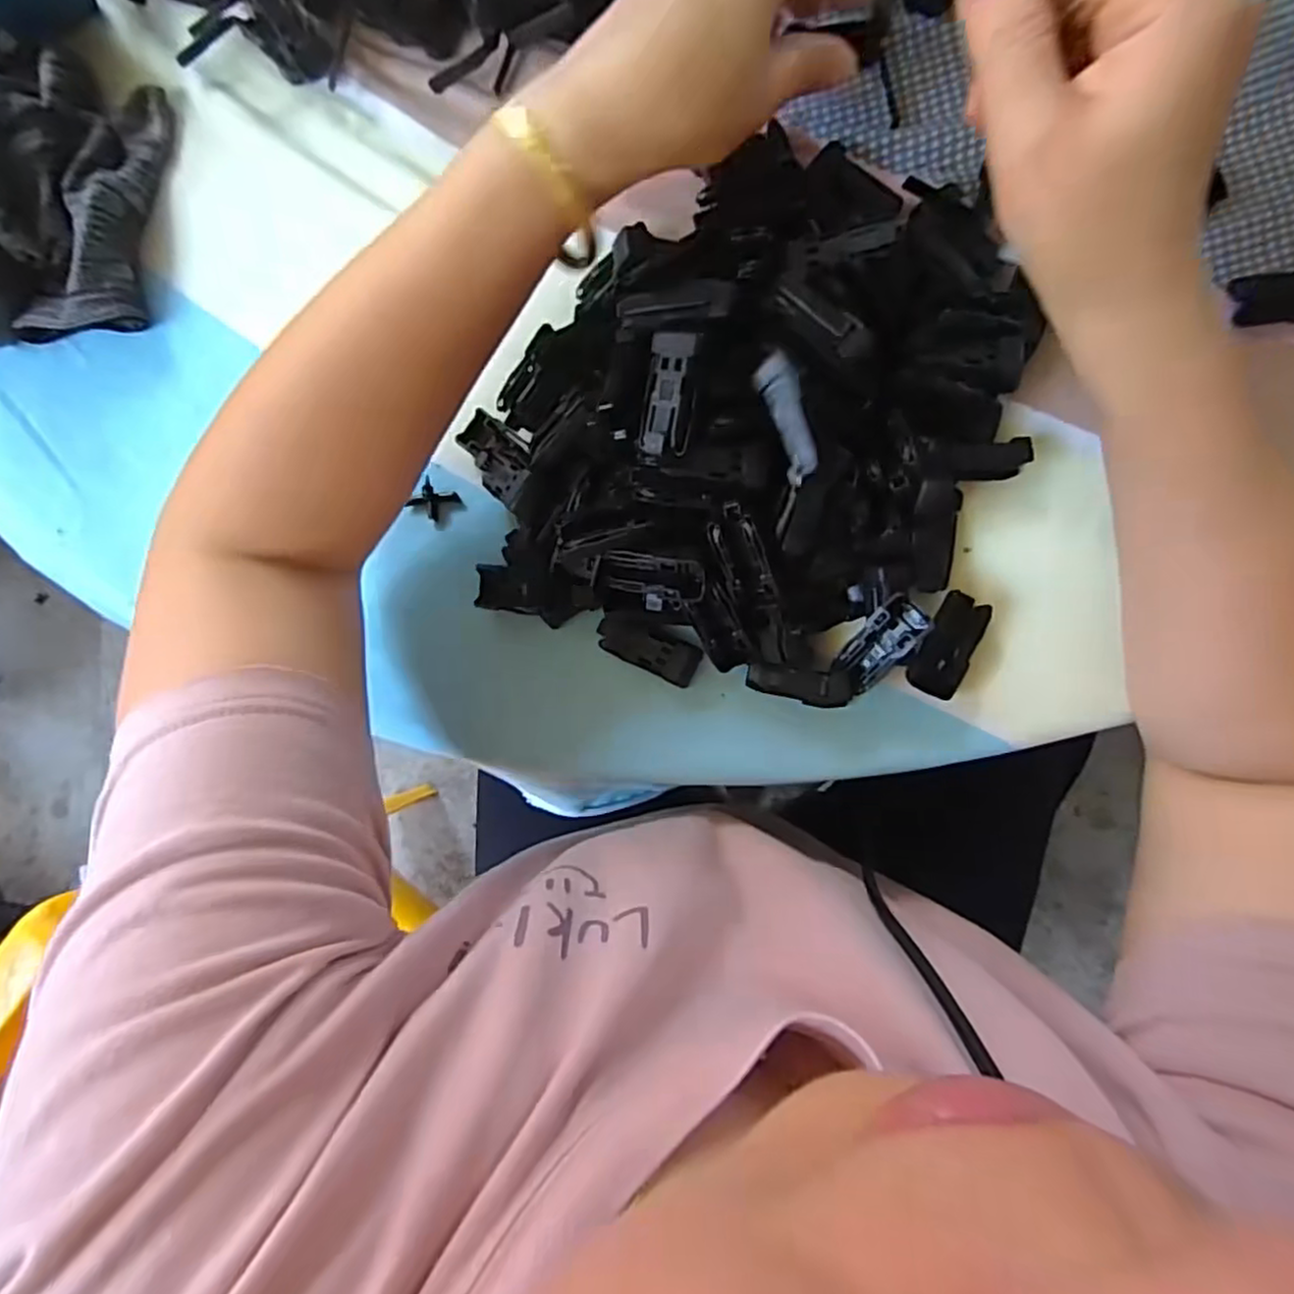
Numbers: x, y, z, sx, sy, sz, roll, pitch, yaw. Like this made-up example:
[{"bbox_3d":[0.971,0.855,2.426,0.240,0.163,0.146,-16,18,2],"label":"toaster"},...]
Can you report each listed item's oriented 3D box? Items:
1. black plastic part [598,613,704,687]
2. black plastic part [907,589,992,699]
[{"bbox_3d":[0.001,0.000,0.326,0.047,0.009,0.021,26,90,7],"label":"black plastic part"},{"bbox_3d":[0.135,-0.001,0.316,0.020,0.013,0.047,26,90,7],"label":"black plastic part"}]

